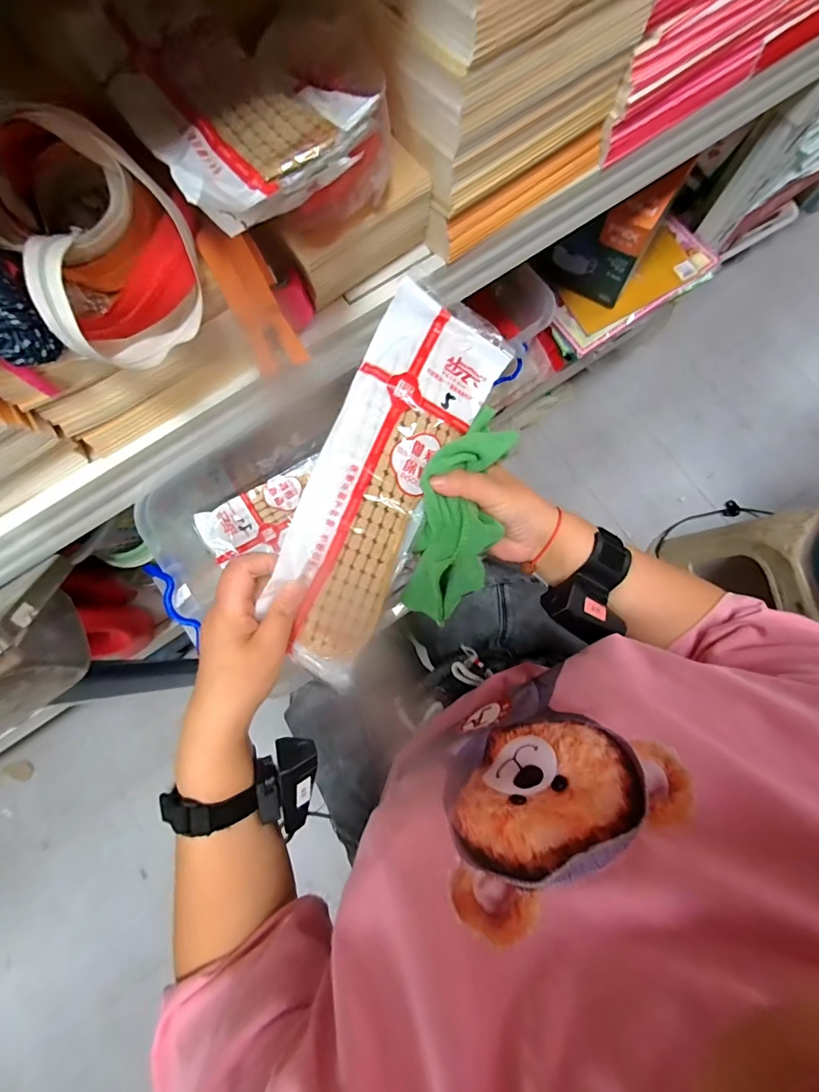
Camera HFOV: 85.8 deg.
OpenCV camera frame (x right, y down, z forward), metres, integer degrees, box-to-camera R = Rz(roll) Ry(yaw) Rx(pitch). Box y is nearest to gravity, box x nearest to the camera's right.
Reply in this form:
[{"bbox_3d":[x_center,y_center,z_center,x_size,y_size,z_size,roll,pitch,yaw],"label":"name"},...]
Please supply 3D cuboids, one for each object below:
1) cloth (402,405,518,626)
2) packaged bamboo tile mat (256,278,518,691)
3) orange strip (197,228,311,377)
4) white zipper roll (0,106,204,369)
[{"bbox_3d":[0.037,-0.014,0.365,0.064,0.078,0.182,14,109,4],"label":"cloth"},{"bbox_3d":[-0.026,-0.043,0.348,0.101,0.009,0.304,25,93,-22],"label":"packaged bamboo tile mat"},{"bbox_3d":[-0.115,-0.182,0.329,0.039,0.012,0.097,-28,119,-4],"label":"orange strip"},{"bbox_3d":[-0.199,-0.198,0.282,0.102,0.086,0.125,-30,79,-5],"label":"white zipper roll"}]

